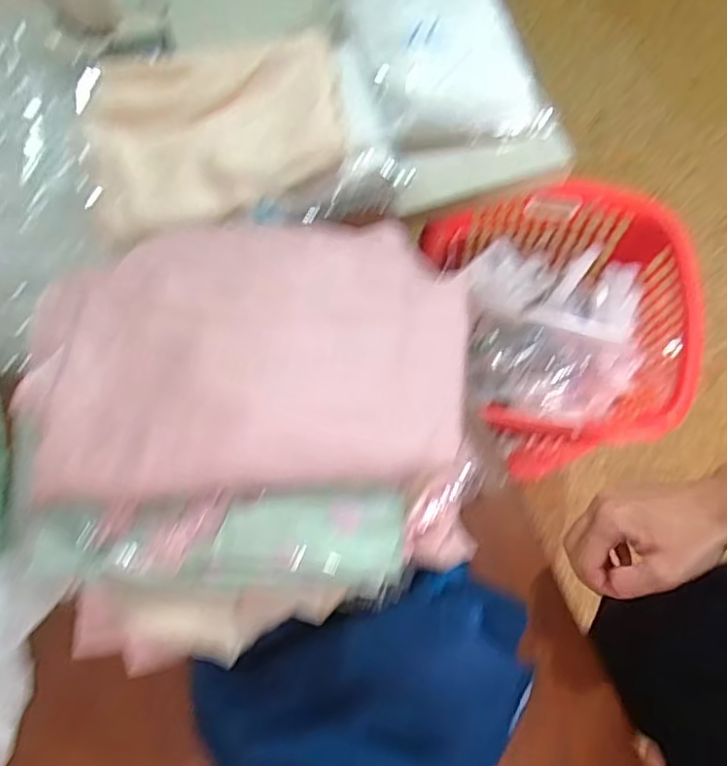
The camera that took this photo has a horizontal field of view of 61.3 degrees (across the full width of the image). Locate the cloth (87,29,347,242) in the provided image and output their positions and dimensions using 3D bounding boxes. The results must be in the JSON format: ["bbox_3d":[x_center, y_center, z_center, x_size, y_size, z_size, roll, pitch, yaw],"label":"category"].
[{"bbox_3d":[-0.158,-0.275,0.652,0.272,0.040,0.205,-13,69,-5],"label":"cloth"}]

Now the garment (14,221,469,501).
[{"bbox_3d":[-0.081,-0.024,0.433,0.318,0.031,0.206,0,69,0],"label":"garment"}]

